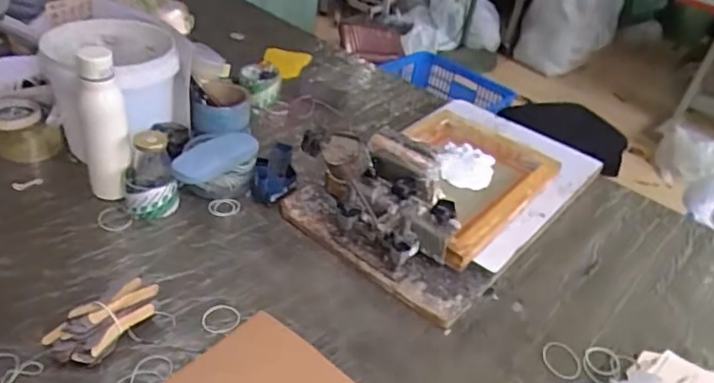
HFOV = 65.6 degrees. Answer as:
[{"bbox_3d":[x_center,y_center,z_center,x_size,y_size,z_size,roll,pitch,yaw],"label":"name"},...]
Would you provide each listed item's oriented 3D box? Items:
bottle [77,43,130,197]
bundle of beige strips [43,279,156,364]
[{"bbox_3d":[-0.386,-0.097,0.840,0.065,0.243,0.065,-14,42,-27],"label":"bottle"},{"bbox_3d":[-0.308,0.160,0.677,0.060,0.047,0.121,23,39,18],"label":"bundle of beige strips"}]

